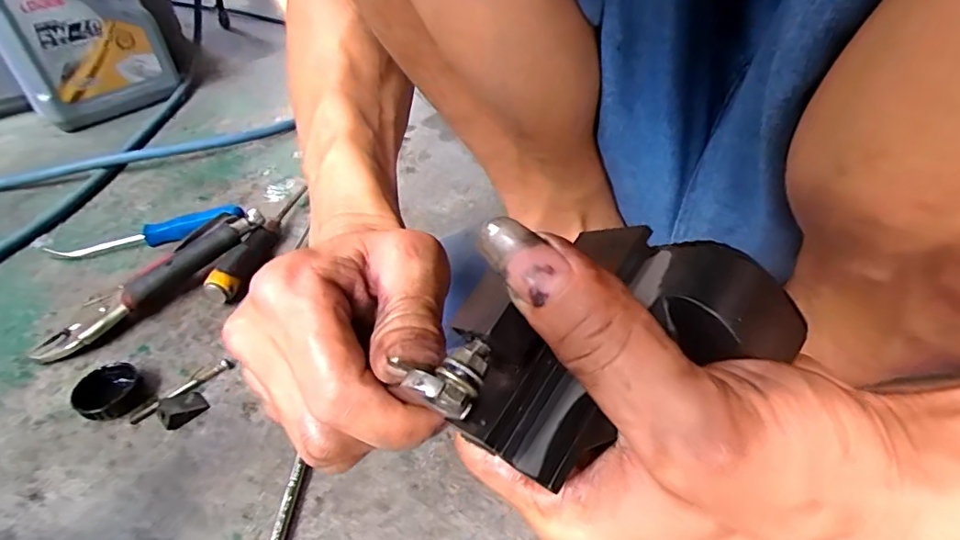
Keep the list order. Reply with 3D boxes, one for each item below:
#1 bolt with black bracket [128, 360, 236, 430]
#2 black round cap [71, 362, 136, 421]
[{"bbox_3d":[-0.227,0.096,0.396,0.041,0.015,0.076,30,51,32],"label":"bolt with black bracket"},{"bbox_3d":[-0.288,0.094,0.397,0.039,0.020,0.043,26,49,29],"label":"black round cap"}]

